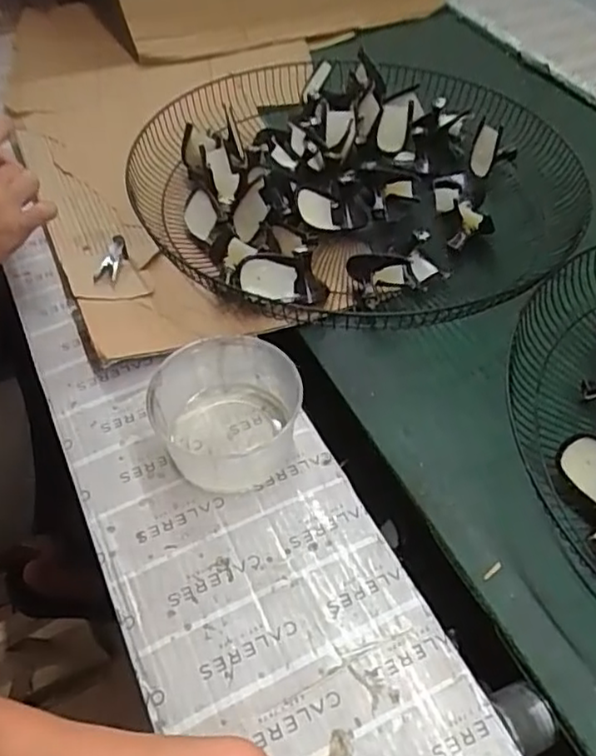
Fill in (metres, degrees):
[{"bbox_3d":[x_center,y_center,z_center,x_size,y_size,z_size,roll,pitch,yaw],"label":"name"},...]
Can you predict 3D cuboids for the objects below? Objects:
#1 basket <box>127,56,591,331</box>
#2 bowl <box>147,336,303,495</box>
[{"bbox_3d":[0.051,-0.229,0.746,0.430,0.086,0.493,-29,57,-21],"label":"basket"},{"bbox_3d":[-0.057,0.029,0.520,0.110,0.061,0.110,-3,51,-2],"label":"bowl"}]

